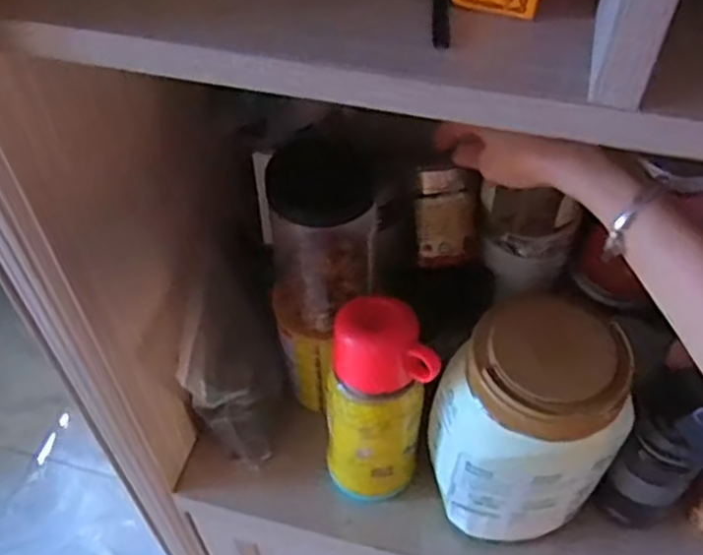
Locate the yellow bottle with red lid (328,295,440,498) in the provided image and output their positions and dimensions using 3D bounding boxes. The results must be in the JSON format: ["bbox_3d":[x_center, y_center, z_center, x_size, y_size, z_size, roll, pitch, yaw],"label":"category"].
[{"bbox_3d":[0.021,0.104,0.560,0.075,0.205,0.069,0,50,0],"label":"yellow bottle with red lid"}]

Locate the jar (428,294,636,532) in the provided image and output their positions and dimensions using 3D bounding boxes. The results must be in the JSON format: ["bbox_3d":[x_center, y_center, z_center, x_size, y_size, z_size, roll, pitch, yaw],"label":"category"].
[{"bbox_3d":[0.131,0.118,0.541,0.128,0.221,0.104,-12,51,-9],"label":"jar"}]

